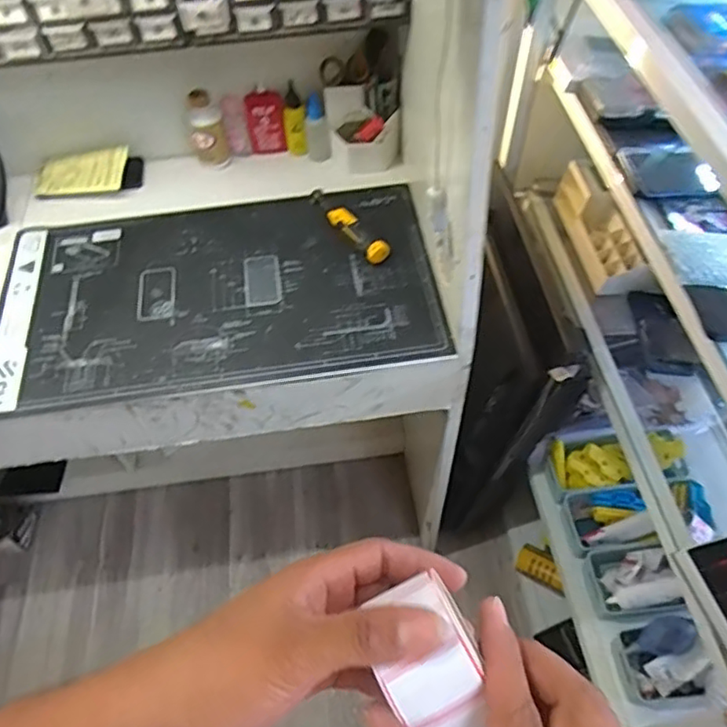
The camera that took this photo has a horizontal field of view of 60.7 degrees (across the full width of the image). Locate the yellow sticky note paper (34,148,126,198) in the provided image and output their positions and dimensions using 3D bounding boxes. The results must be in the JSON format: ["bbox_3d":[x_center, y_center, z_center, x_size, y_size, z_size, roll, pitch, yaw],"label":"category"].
[{"bbox_3d":[-0.438,-0.296,0.965,0.136,0.012,0.074,-2,74,6],"label":"yellow sticky note paper"}]

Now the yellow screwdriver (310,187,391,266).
[{"bbox_3d":[-0.027,-0.201,0.894,0.035,0.023,0.167,-34,60,-19],"label":"yellow screwdriver"}]

